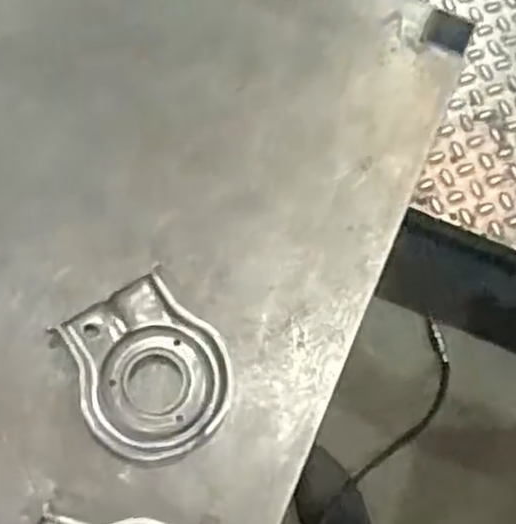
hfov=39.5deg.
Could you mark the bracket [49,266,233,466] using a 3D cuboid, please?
[{"bbox_3d":[-0.078,0.078,0.509,0.102,0.024,0.124,-33,76,-13],"label":"bracket"}]

